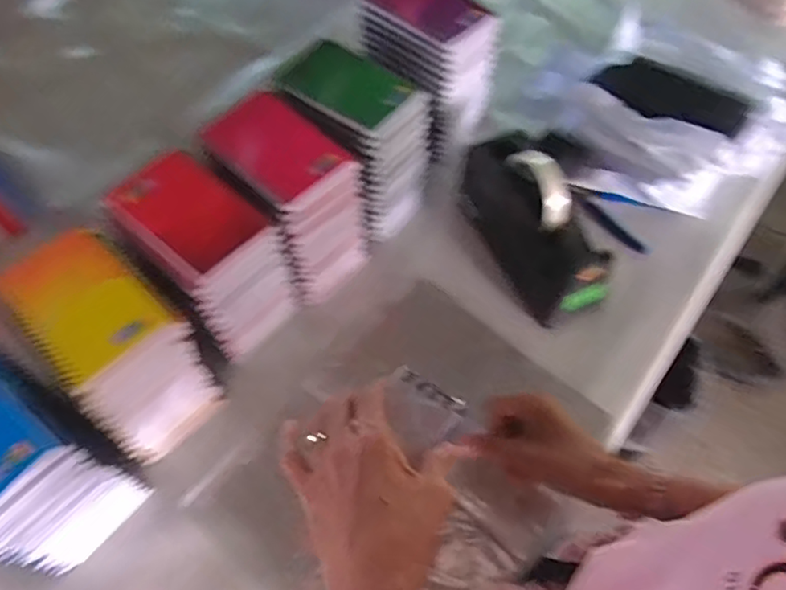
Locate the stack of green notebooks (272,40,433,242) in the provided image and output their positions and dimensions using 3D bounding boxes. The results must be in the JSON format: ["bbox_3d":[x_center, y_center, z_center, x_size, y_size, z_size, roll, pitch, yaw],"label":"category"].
[{"bbox_3d":[-0.036,-0.167,0.656,0.143,0.169,0.099,38,65,19],"label":"stack of green notebooks"}]

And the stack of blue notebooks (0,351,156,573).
[{"bbox_3d":[-0.299,0.130,0.474,0.136,0.148,0.106,35,64,18],"label":"stack of blue notebooks"}]

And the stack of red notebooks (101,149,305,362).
[{"bbox_3d":[-0.178,-0.032,0.574,0.133,0.157,0.098,36,65,19],"label":"stack of red notebooks"}]

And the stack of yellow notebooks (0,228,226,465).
[{"bbox_3d":[-0.236,0.053,0.525,0.099,0.150,0.124,-38,67,-21],"label":"stack of yellow notebooks"}]

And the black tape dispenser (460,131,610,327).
[{"bbox_3d":[0.152,-0.087,0.629,0.074,0.141,0.203,-22,62,-14],"label":"black tape dispenser"}]

